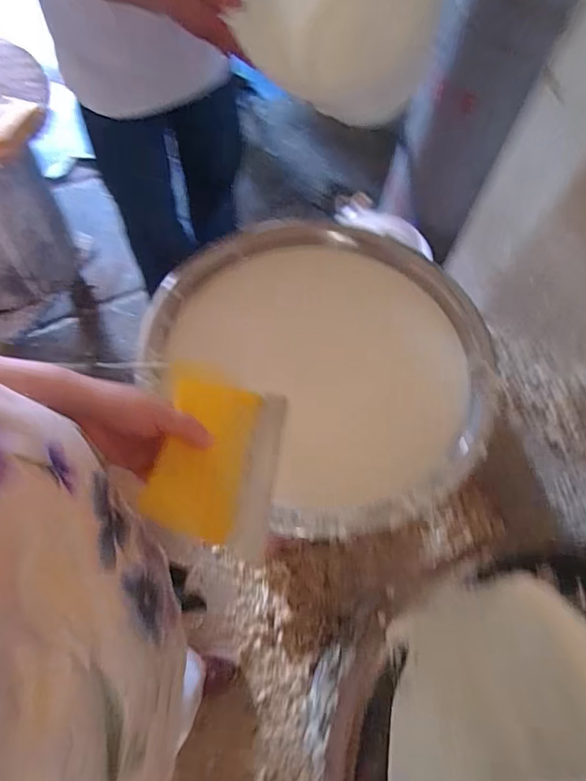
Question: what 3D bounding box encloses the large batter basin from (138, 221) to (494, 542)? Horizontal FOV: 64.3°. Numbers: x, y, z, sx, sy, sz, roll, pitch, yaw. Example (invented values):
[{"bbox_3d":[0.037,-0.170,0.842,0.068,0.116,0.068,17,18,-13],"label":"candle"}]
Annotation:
[{"bbox_3d":[0.063,-0.054,0.841,0.490,0.172,0.526,1,63,-3],"label":"large batter basin"}]

